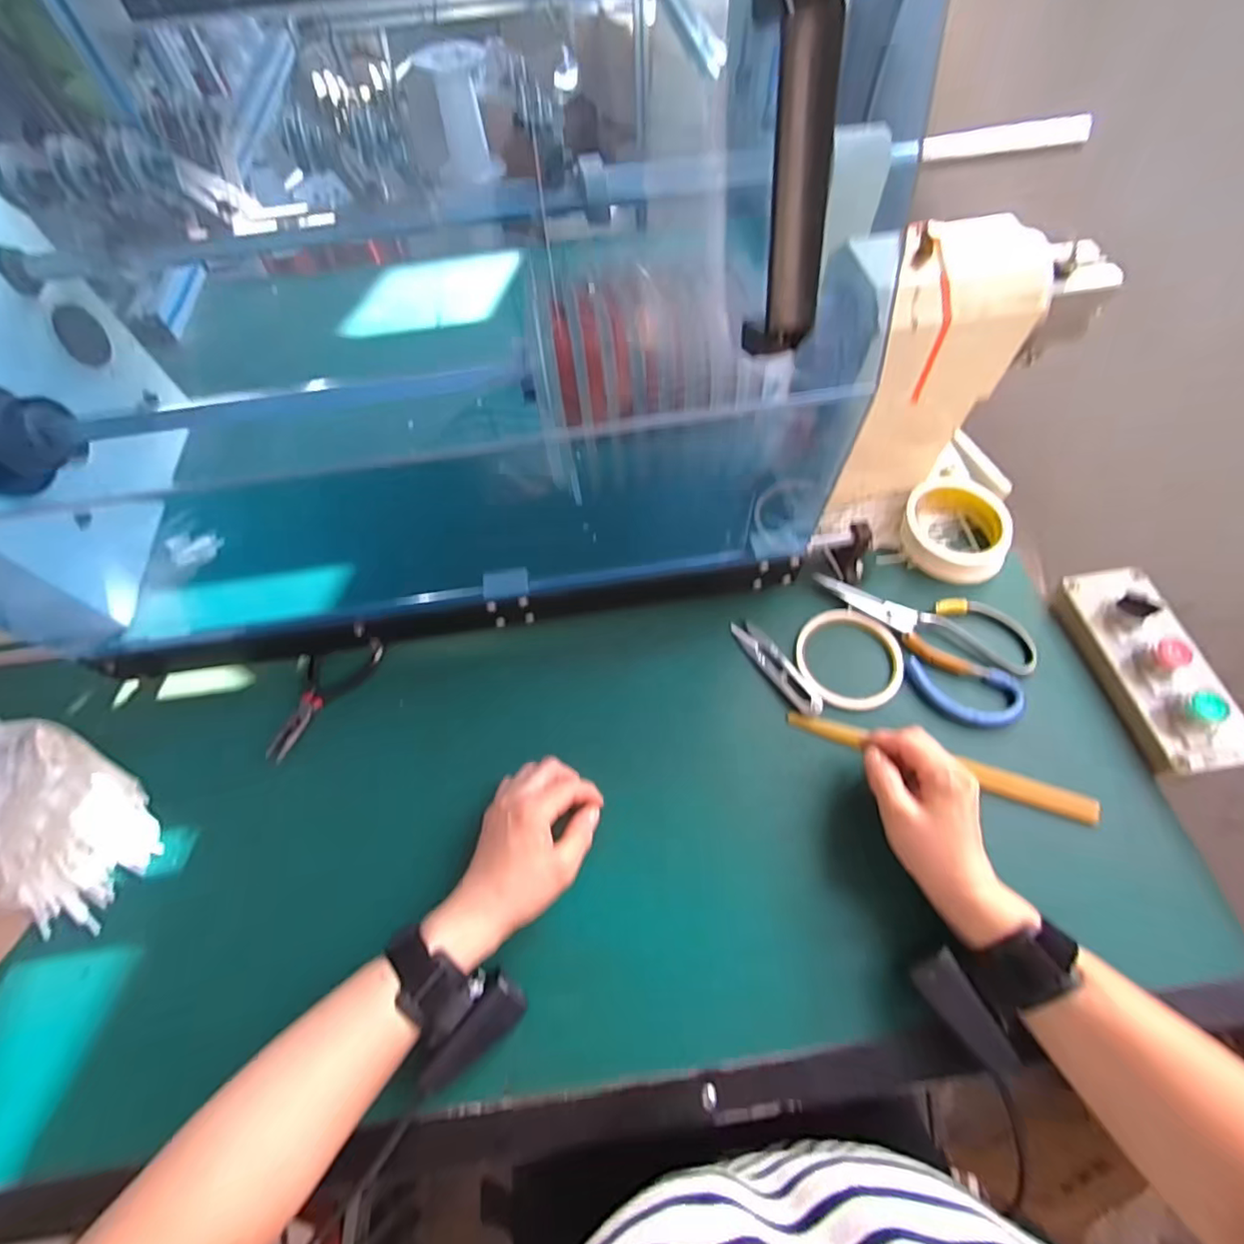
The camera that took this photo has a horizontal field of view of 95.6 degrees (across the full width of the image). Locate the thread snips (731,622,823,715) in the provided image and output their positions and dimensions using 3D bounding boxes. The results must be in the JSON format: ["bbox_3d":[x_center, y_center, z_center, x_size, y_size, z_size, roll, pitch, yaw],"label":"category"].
[{"bbox_3d":[0.133,0.038,0.487,0.024,0.005,0.102,-31,64,-14],"label":"thread snips"}]

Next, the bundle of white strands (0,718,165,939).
[{"bbox_3d":[-0.453,0.153,0.436,0.176,0.048,0.110,27,65,16],"label":"bundle of white strands"}]

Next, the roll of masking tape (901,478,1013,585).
[{"bbox_3d":[0.320,-0.091,0.541,0.098,0.028,0.104,-1,61,2],"label":"roll of masking tape"}]

